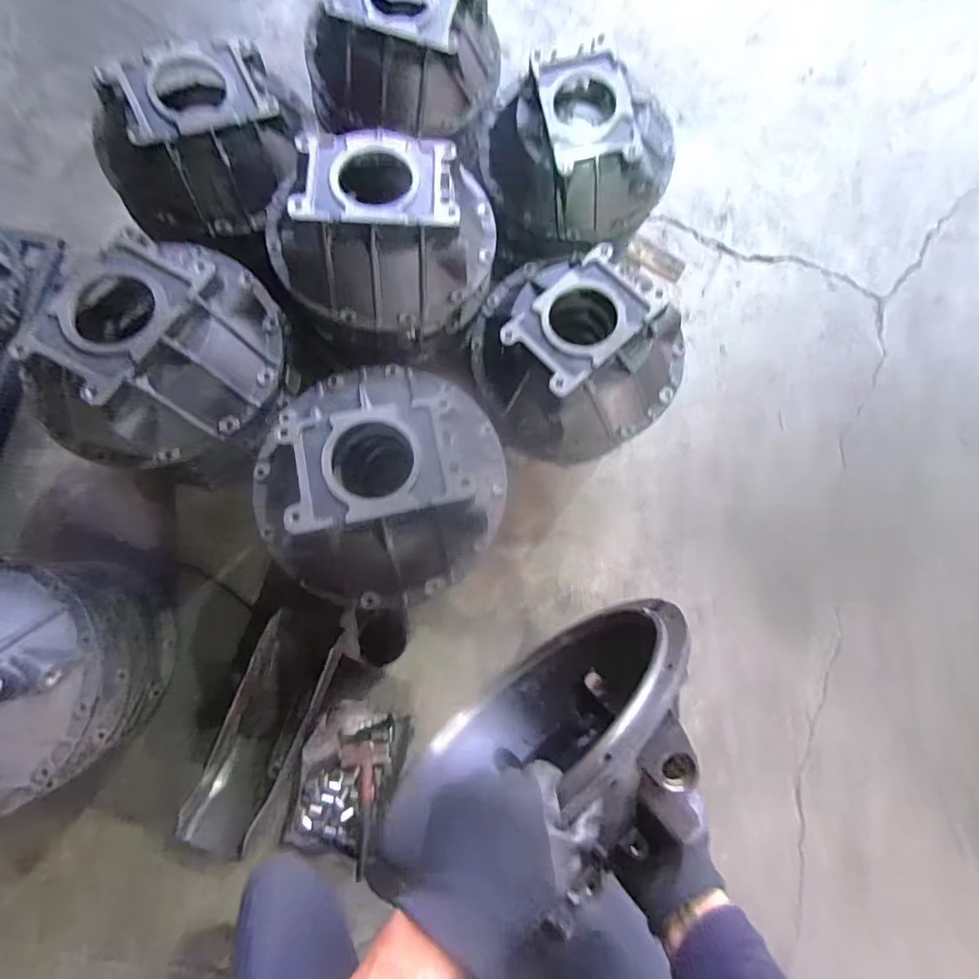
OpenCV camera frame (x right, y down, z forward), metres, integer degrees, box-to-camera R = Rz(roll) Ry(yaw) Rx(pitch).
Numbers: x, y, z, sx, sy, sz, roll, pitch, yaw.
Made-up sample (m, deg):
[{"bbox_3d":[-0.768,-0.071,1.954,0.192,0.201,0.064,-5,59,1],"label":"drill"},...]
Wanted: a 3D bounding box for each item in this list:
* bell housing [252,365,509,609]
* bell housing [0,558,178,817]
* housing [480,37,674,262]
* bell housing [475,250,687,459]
[{"bbox_3d":[-0.158,-0.028,0.768,0.370,0.128,0.350,1,80,-4],"label":"bell housing"},{"bbox_3d":[-0.804,0.325,0.906,0.321,0.438,0.369,-17,81,-7],"label":"bell housing"},{"bbox_3d":[0.174,-0.651,1.020,0.351,0.239,0.306,-9,81,-5],"label":"housing"},{"bbox_3d":[0.157,-0.243,0.907,0.360,0.169,0.337,1,80,-4],"label":"bell housing"}]

